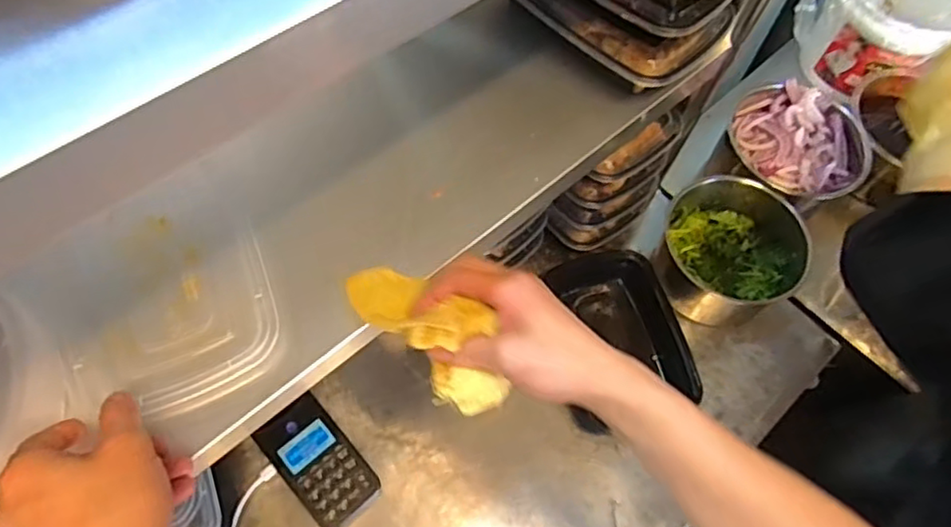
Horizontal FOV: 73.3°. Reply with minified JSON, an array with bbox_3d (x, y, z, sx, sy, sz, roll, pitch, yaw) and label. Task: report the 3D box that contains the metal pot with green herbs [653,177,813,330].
[{"bbox_3d":[0.298,-0.018,0.770,0.152,0.079,0.163,-25,68,-15],"label":"metal pot with green herbs"}]

